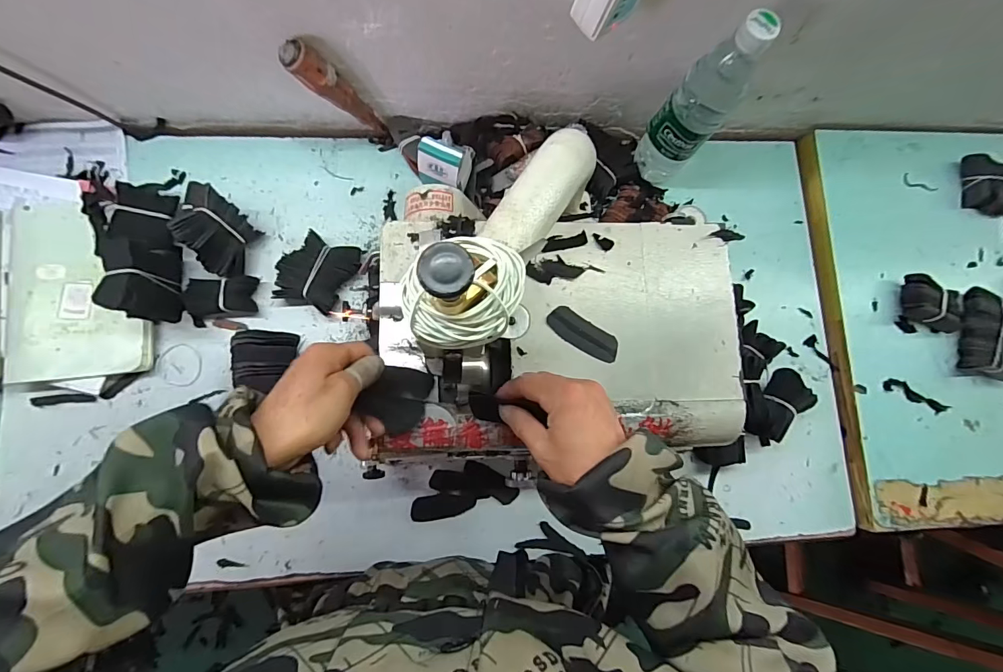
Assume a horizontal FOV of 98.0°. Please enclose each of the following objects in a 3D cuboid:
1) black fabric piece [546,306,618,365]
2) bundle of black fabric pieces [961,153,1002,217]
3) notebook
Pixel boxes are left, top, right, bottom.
[{"bbox_3d":[0.077,-0.002,0.407,0.071,0.004,0.028,32,81,1],"label":"black fabric piece"},{"bbox_3d":[0.688,-0.212,0.610,0.072,0.022,0.086,-4,82,-5],"label":"bundle of black fabric pieces"},{"bbox_3d":[-0.483,-0.059,0.493,0.141,0.010,0.212,-7,82,-5],"label":"notebook"}]

